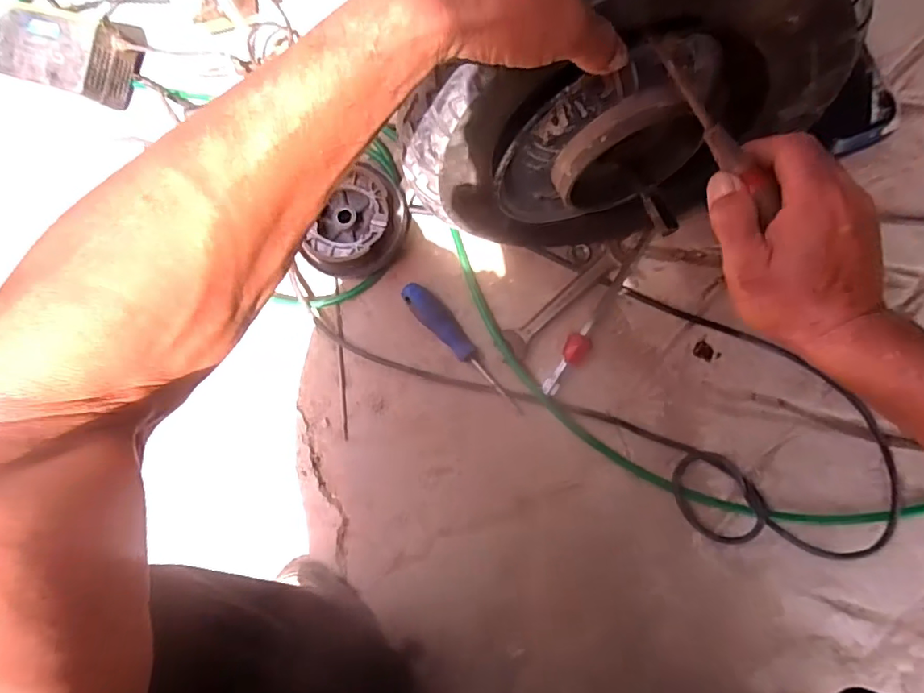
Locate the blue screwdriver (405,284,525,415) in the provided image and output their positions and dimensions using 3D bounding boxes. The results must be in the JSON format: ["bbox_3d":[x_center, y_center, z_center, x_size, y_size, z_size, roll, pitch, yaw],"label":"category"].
[{"bbox_3d":[-0.003,0.003,0.573,0.029,0.025,0.175,-37,83,-3],"label":"blue screwdriver"}]

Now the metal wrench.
[{"bbox_3d":[0.111,-0.052,0.578,0.168,0.013,0.030,-41,83,-3],"label":"metal wrench"}]

